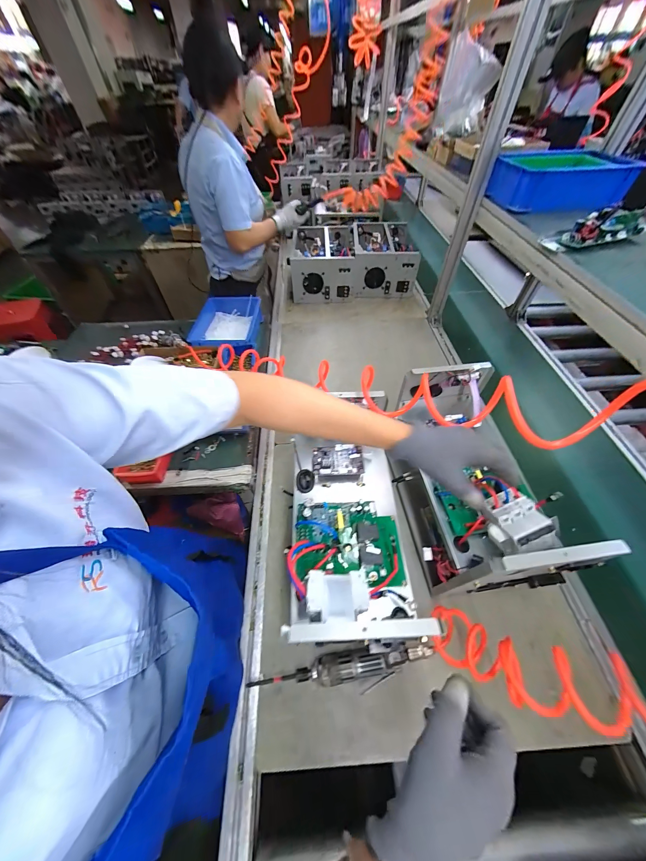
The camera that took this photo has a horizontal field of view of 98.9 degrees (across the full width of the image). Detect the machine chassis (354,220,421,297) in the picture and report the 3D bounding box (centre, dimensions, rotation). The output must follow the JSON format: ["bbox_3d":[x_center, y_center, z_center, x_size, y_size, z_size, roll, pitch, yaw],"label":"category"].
[{"bbox_3d":[0.272,-0.793,1.284,0.265,0.187,0.377,1,53,2],"label":"machine chassis"}]

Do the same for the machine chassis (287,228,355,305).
[{"bbox_3d":[0.002,-0.778,1.282,0.271,0.177,0.396,0,53,1],"label":"machine chassis"}]

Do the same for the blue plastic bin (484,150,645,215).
[{"bbox_3d":[0.622,-0.670,0.743,0.283,0.087,0.185,-5,54,-3],"label":"blue plastic bin"}]

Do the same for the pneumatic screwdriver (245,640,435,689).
[{"bbox_3d":[0.040,0.408,0.482,0.310,0.041,0.044,-8,54,-5],"label":"pneumatic screwdriver"}]

